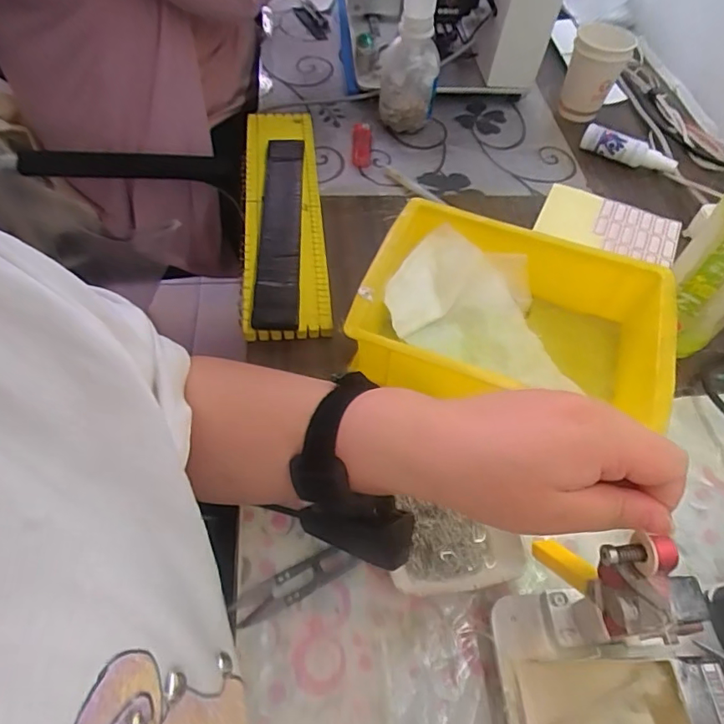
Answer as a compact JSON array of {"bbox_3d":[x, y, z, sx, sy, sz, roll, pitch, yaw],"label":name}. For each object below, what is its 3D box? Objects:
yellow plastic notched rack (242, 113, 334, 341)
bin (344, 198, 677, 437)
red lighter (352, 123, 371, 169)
[{"bbox_3d":[-0.085,-0.165,0.564,0.081,0.027,0.338,-4,56,-5],"label":"yellow plastic notched rack"},{"bbox_3d":[0.125,-0.033,0.456,0.244,0.074,0.175,16,57,9],"label":"bin"},{"bbox_3d":[0.000,-0.269,0.652,0.023,0.011,0.081,1,55,-3],"label":"red lighter"}]

